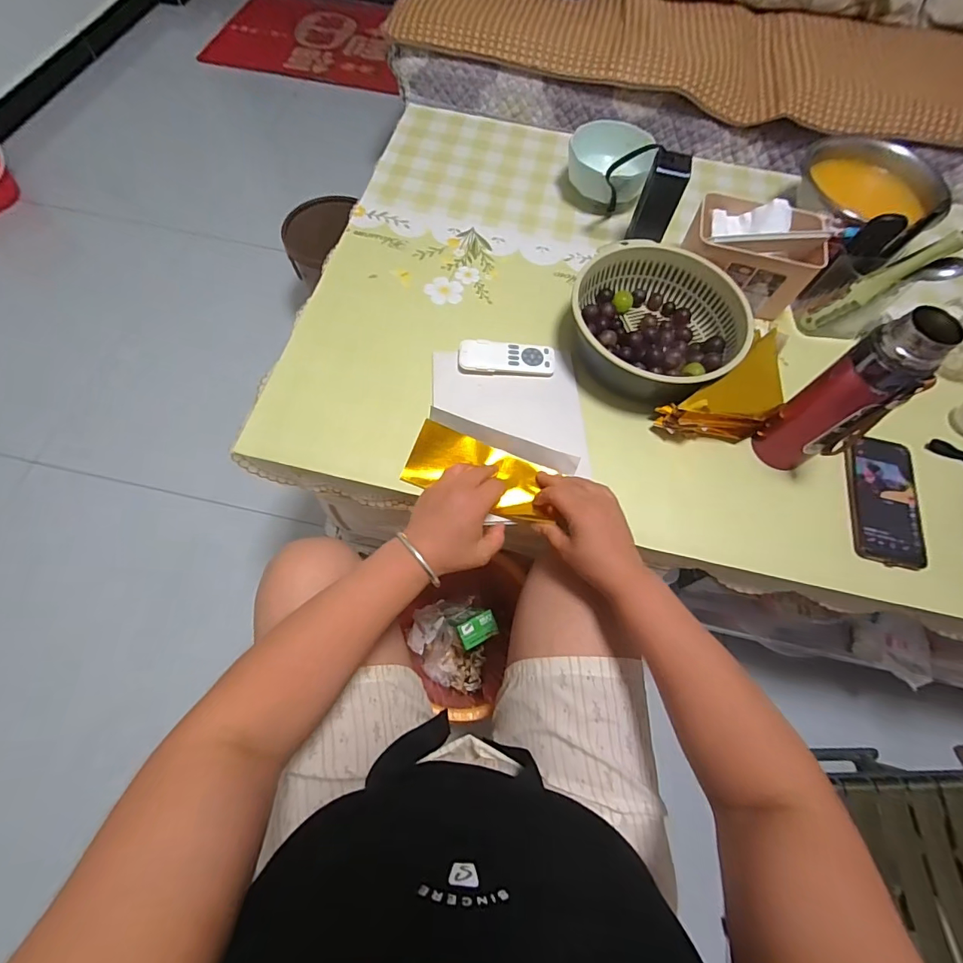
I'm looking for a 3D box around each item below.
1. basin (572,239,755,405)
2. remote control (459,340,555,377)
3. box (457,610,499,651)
[{"bbox_3d":[0.227,-0.207,0.608,0.219,0.078,0.207,1,66,-3],"label":"basin"},{"bbox_3d":[0.034,-0.162,0.606,0.124,0.018,0.044,1,66,-3],"label":"remote control"},{"bbox_3d":[-0.005,0.239,0.735,0.062,0.017,0.040,-20,75,-22],"label":"box"}]

